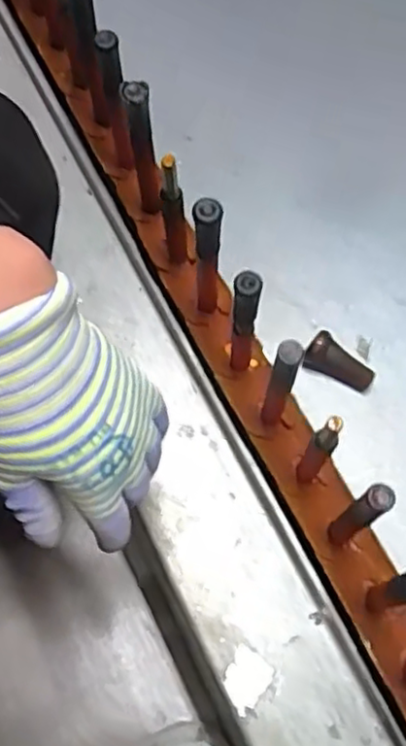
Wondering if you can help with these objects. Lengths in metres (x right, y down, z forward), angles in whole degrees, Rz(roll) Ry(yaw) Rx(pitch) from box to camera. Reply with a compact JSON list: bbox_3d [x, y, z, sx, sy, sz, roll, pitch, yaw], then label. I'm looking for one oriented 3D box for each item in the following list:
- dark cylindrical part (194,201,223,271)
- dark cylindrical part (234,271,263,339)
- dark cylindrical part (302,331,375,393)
[{"bbox_3d":[0.003,-0.091,0.440,0.018,0.049,0.018,-1,70,2],"label":"dark cylindrical part"},{"bbox_3d":[0.027,-0.043,0.429,0.016,0.054,0.017,-1,70,2],"label":"dark cylindrical part"},{"bbox_3d":[0.112,-0.009,0.549,0.056,0.025,0.025,24,70,9],"label":"dark cylindrical part"}]

